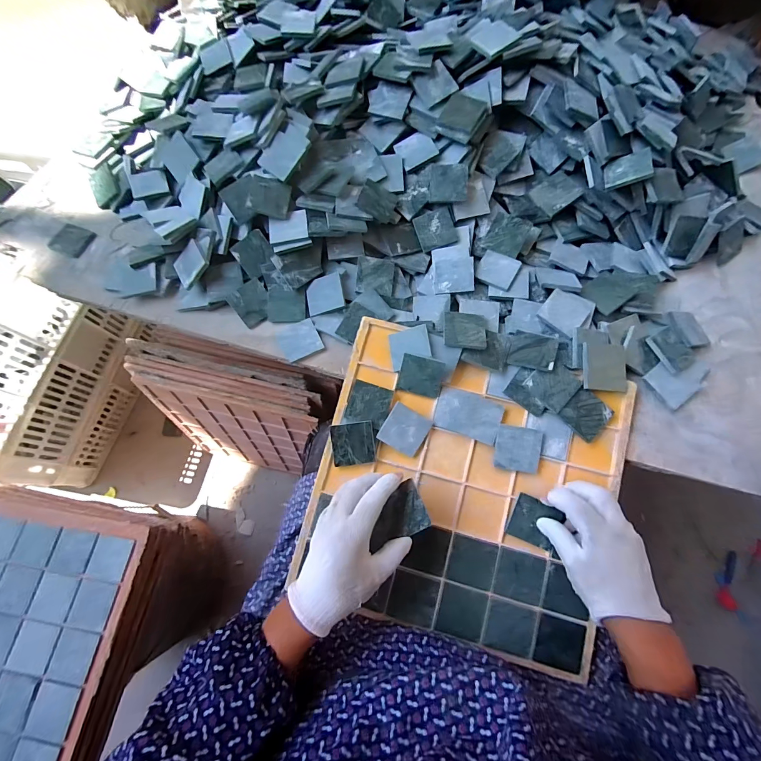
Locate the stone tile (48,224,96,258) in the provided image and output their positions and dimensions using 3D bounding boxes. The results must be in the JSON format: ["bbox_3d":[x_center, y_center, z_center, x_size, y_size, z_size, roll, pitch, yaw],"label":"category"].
[{"bbox_3d":[-0.444,-0.201,0.505,0.045,0.006,0.048,21,68,-9],"label":"stone tile"}]

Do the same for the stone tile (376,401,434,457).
[{"bbox_3d":[0.029,0.058,0.407,0.052,0.005,0.048,31,96,-8],"label":"stone tile"}]

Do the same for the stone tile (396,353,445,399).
[{"bbox_3d":[0.047,-0.005,0.401,0.049,0.048,0.005,15,33,8],"label":"stone tile"}]

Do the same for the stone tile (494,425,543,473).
[{"bbox_3d":[0.155,0.077,0.394,0.049,0.004,0.048,8,84,6],"label":"stone tile"}]

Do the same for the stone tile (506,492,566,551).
[{"bbox_3d":[0.167,0.153,0.379,0.046,0.004,0.047,20,91,19],"label":"stone tile"}]

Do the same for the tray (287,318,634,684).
[{"bbox_3d":[0.091,0.114,0.393,0.316,0.023,0.309,15,84,7],"label":"tray"}]

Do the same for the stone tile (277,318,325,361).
[{"bbox_3d":[-0.105,-0.053,0.459,0.049,0.010,0.047,-26,72,-8],"label":"stone tile"}]

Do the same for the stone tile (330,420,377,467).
[{"bbox_3d":[-0.032,0.074,0.409,0.049,0.005,0.049,-7,89,5],"label":"stone tile"}]

